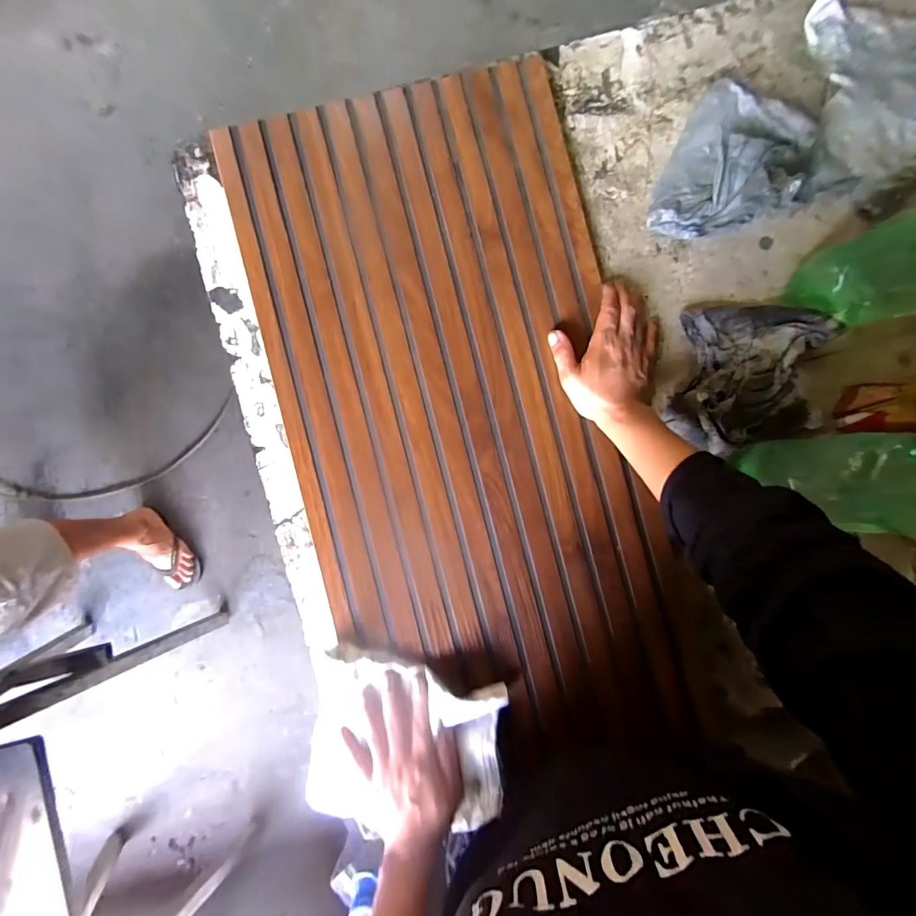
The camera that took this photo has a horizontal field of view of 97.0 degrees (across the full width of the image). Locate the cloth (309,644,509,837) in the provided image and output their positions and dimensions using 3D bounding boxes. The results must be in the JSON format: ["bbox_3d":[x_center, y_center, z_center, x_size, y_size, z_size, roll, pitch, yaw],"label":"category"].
[{"bbox_3d":[-0.054,0.288,0.419,0.197,0.040,0.167,6,87,-2],"label":"cloth"}]

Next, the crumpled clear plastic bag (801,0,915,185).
[{"bbox_3d":[0.554,-0.431,0.455,0.278,0.034,0.203,-10,88,-3],"label":"crumpled clear plastic bag"}]

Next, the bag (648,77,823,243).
[{"bbox_3d":[0.301,-0.314,0.437,0.131,0.052,0.178,27,86,-1],"label":"bag"}]

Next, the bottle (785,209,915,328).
[{"bbox_3d":[0.406,-0.174,0.362,0.075,0.184,0.095,-19,88,-3],"label":"bottle"}]

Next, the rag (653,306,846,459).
[{"bbox_3d":[0.311,-0.085,0.435,0.163,0.035,0.157,2,87,-2],"label":"rag"}]

